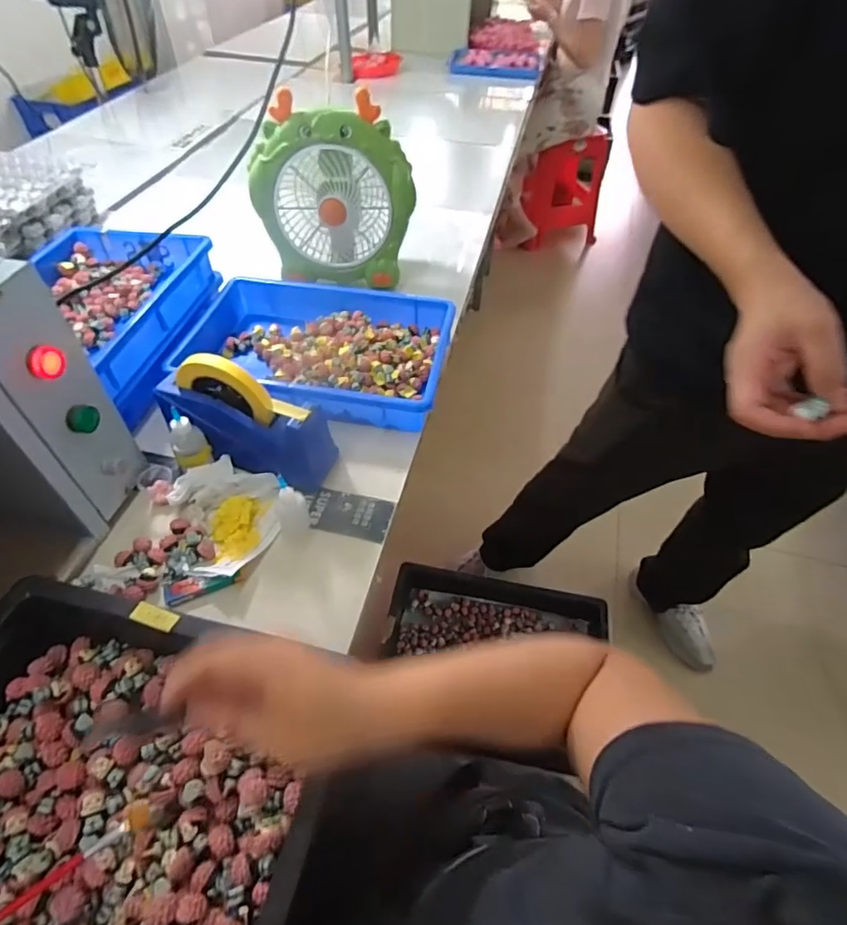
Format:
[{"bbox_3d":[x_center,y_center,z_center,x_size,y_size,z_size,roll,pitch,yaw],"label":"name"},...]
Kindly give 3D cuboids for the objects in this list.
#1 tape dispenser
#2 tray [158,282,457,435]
[{"bbox_3d":[-0.209,-0.050,0.609,0.198,0.127,0.056,17,51,12],"label":"tape dispenser"},{"bbox_3d":[-0.154,-0.171,0.773,0.364,0.070,0.266,9,50,5],"label":"tray"}]

